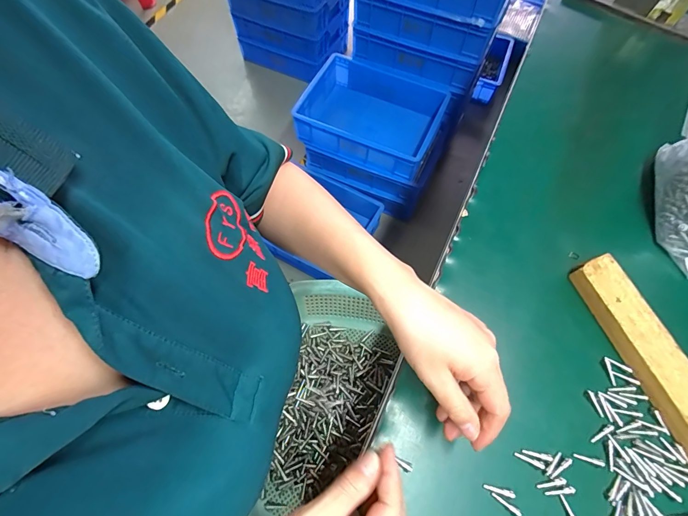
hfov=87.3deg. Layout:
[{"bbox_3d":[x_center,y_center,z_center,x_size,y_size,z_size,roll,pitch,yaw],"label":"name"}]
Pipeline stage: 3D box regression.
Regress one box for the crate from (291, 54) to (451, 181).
[{"bbox_3d":[0.080,-0.451,1.144,0.418,0.121,0.310,23,67,10],"label":"crate"}]

